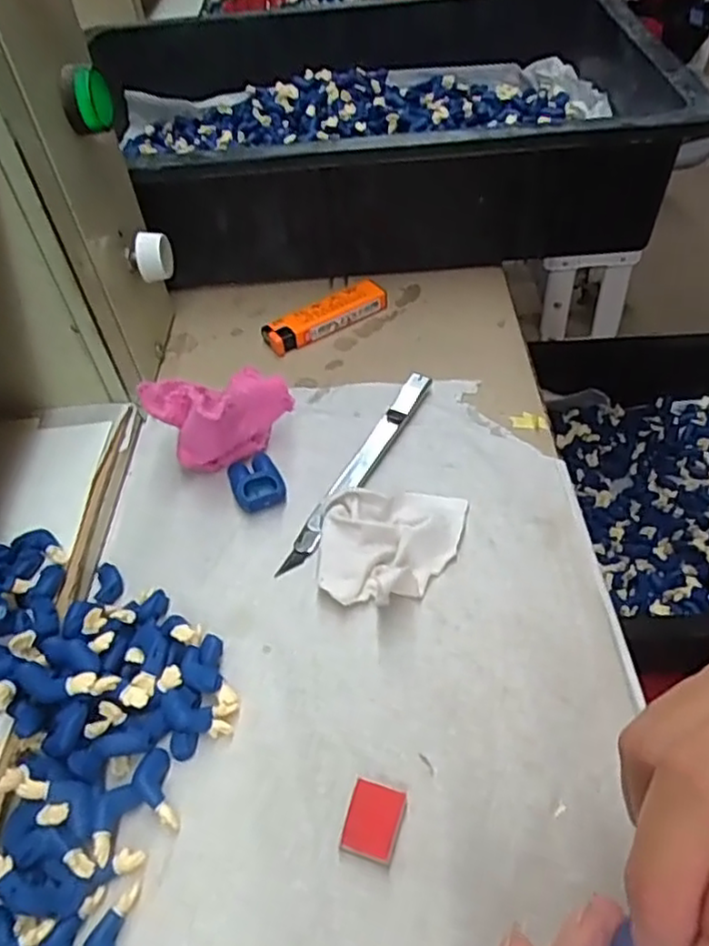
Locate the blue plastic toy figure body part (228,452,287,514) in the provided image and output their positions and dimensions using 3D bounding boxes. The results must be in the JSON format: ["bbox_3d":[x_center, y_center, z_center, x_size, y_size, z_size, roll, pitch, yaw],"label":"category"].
[{"bbox_3d":[-0.050,0.003,0.334,0.023,0.012,0.030,-21,48,-13],"label":"blue plastic toy figure body part"}]

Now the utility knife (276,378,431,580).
[{"bbox_3d":[0.004,-0.006,0.338,0.012,0.009,0.134,20,52,23],"label":"utility knife"}]

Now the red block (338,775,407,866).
[{"bbox_3d":[0.006,0.117,0.232,0.018,0.005,0.024,12,49,17],"label":"red block"}]

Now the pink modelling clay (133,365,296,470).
[{"bbox_3d":[-0.067,-0.032,0.343,0.047,0.039,0.058,33,59,31],"label":"pink modelling clay"}]

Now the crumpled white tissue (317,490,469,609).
[{"bbox_3d":[0.018,0.028,0.300,0.063,0.019,0.059,-2,47,4],"label":"crumpled white tissue"}]

